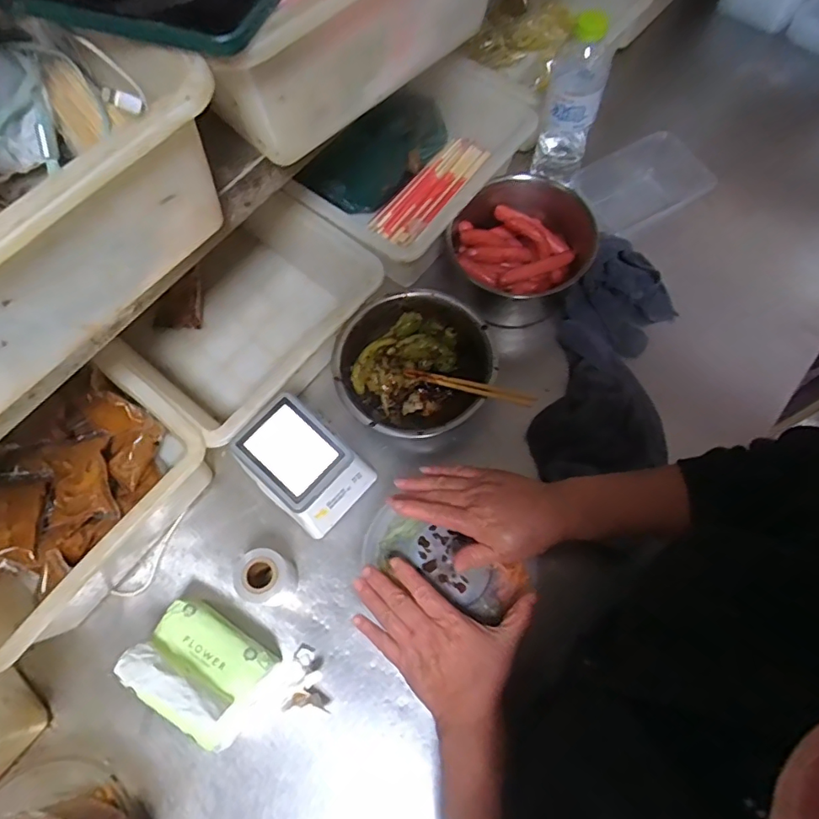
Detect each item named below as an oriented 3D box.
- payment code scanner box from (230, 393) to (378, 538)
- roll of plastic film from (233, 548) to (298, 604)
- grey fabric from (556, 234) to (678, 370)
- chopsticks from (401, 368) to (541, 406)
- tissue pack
[{"bbox_3d":[-0.110,0.062,0.573,0.114,0.111,0.097,43,77,16],"label":"payment code scanner box"},{"bbox_3d":[-0.148,0.175,0.550,0.046,0.067,0.049,-1,69,2],"label":"roll of plastic film"},{"bbox_3d":[0.255,-0.126,0.655,0.117,0.056,0.156,36,75,15],"label":"grey fabric"},{"bbox_3d":[0.063,-0.026,0.592,0.168,0.014,0.011,16,68,38],"label":"chopsticks"},{"bbox_3d":[-0.191,0.256,0.503,0.141,0.104,0.093,30,73,13],"label":"tissue pack"}]

